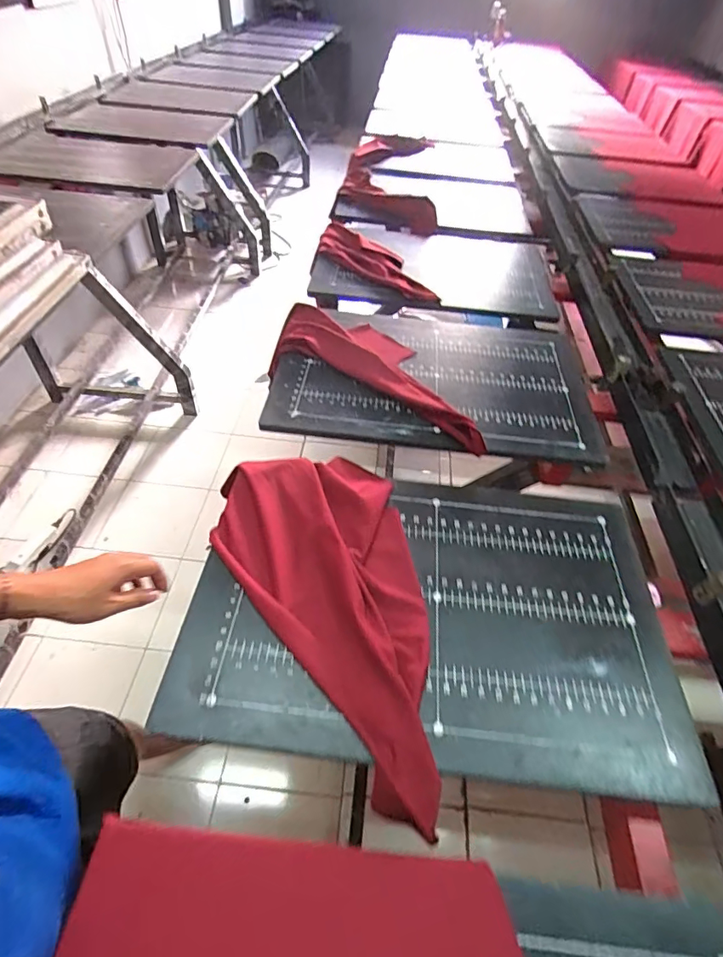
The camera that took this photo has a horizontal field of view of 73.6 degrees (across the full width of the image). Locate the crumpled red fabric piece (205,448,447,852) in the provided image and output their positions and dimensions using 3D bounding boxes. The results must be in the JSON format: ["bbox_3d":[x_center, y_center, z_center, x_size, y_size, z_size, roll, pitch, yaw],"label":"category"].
[{"bbox_3d":[-0.056,0.153,0.612,0.252,0.064,0.507,-5,48,-9],"label":"crumpled red fabric piece"}]

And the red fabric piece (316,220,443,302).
[{"bbox_3d":[0.012,-0.556,1.252,0.119,0.052,0.483,-26,55,-25],"label":"red fabric piece"}]

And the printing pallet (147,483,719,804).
[{"bbox_3d":[0.093,0.160,0.620,0.595,0.022,0.380,6,47,-2],"label":"printing pallet"}]

